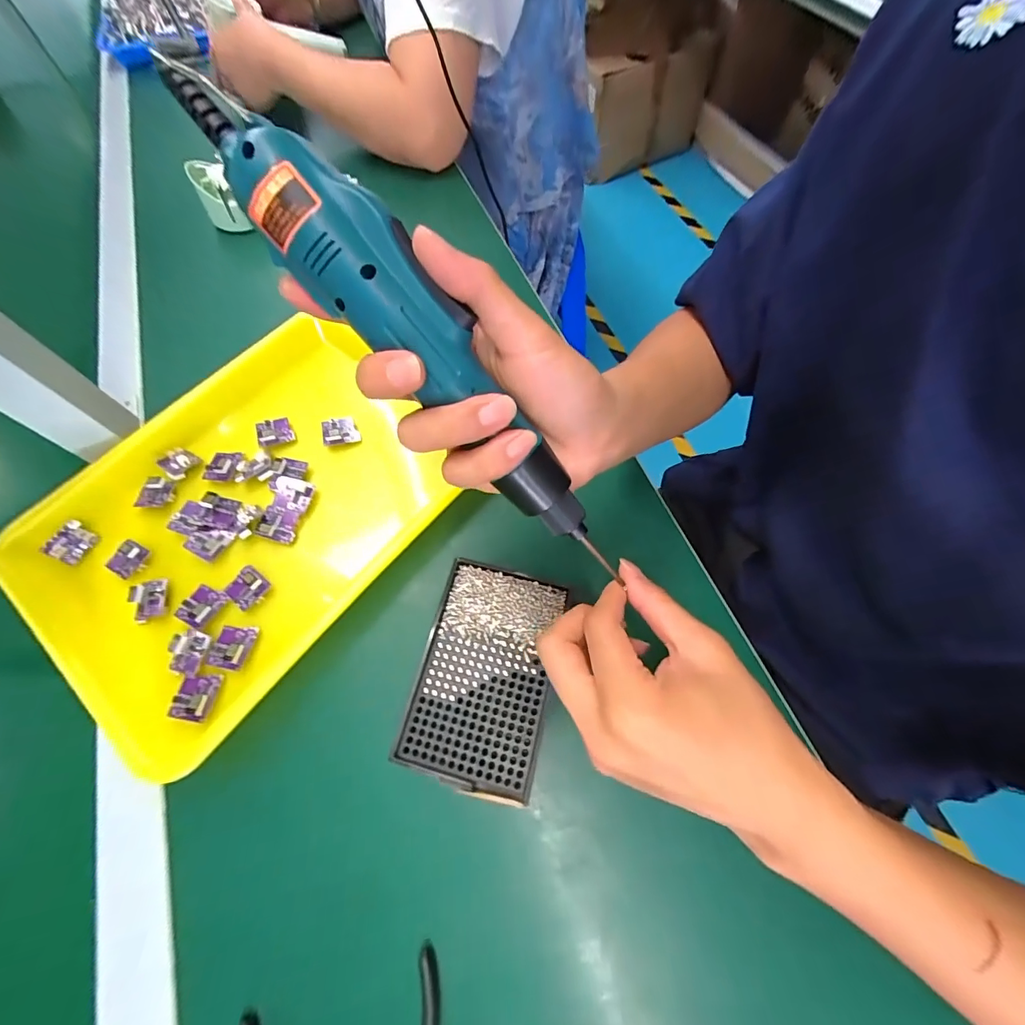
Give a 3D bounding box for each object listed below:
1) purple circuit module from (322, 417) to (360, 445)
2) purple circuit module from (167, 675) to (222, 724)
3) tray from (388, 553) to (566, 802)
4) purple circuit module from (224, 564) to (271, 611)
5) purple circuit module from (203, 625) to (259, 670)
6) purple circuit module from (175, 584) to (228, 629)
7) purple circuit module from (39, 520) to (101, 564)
[{"bbox_3d":[-0.151,-0.072,0.386,0.030,0.011,0.024,-14,66,-5],"label":"purple circuit module"},{"bbox_3d":[-0.213,0.122,0.293,0.028,0.008,0.028,2,65,3],"label":"purple circuit module"},{"bbox_3d":[-0.019,0.110,0.307,0.085,0.033,0.136,13,66,7],"label":"tray"},{"bbox_3d":[-0.198,0.054,0.325,0.030,0.010,0.026,34,71,16],"label":"purple circuit module"},{"bbox_3d":[-0.197,0.092,0.306,0.027,0.008,0.029,8,66,5],"label":"purple circuit module"},{"bbox_3d":[-0.226,0.066,0.318,0.026,0.010,0.027,18,67,10],"label":"purple circuit module"},{"bbox_3d":[-0.350,0.024,0.350,0.027,0.004,0.030,35,64,-15],"label":"purple circuit module"}]

